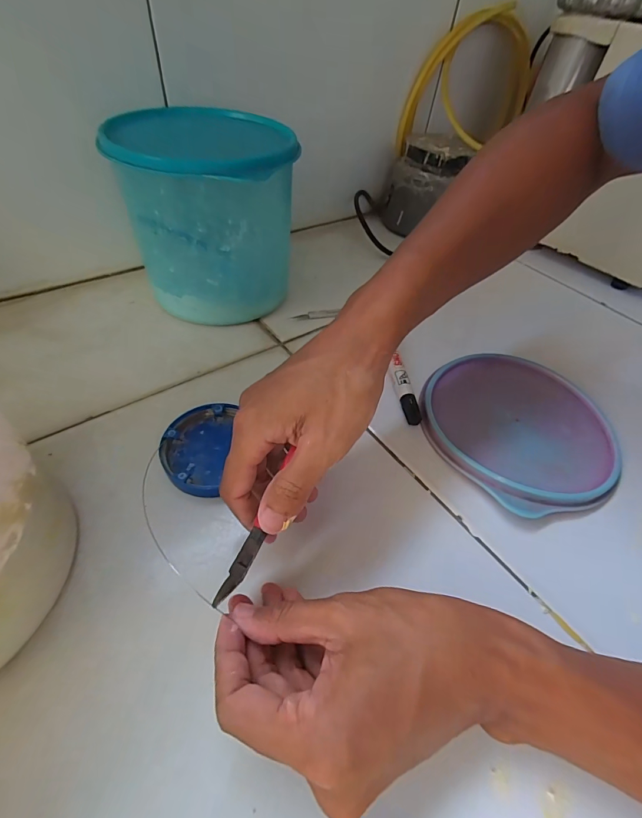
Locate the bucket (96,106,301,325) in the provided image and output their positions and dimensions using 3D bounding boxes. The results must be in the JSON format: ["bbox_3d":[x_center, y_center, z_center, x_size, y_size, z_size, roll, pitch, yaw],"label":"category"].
[{"bbox_3d":[-0.106,-0.190,0.379,0.152,0.160,0.153,3,49,-3],"label":"bucket"}]

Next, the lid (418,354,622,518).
[{"bbox_3d":[0.171,0.011,0.331,0.158,0.016,0.160,-29,58,-26],"label":"lid"}]

